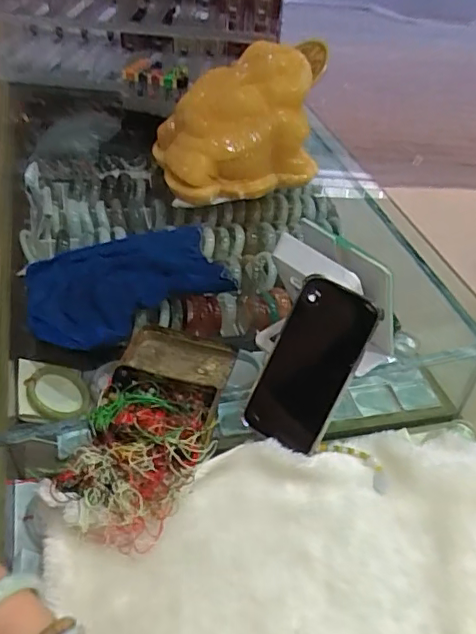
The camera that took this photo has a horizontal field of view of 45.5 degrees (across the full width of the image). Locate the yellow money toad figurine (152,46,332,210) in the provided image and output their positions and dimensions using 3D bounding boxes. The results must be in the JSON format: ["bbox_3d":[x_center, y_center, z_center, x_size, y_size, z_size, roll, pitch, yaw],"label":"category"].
[{"bbox_3d":[0.006,-0.288,0.852,0.256,0.180,0.155,-5,44,-8],"label":"yellow money toad figurine"}]

